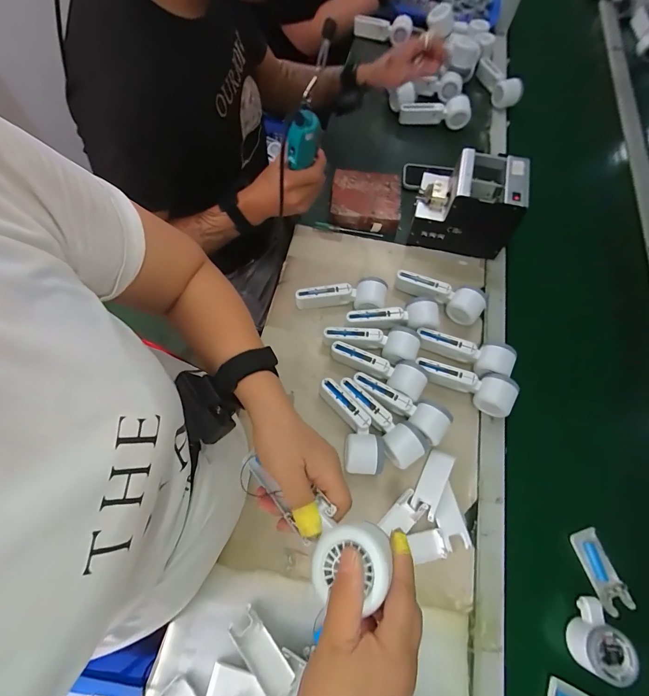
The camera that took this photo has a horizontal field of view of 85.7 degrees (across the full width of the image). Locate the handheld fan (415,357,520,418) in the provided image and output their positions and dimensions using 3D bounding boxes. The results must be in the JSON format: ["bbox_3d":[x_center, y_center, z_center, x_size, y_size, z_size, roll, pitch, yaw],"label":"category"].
[{"bbox_3d":[0.237,0.056,0.595,0.166,0.054,0.056,27,68,8],"label":"handheld fan"}]

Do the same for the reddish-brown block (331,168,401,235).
[{"bbox_3d":[0.091,-0.320,0.765,0.146,0.047,0.129,9,67,1],"label":"reddish-brown block"}]

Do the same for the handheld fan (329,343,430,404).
[{"bbox_3d":[0.091,0.032,0.606,0.167,0.050,0.050,27,68,8],"label":"handheld fan"}]

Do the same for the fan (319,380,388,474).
[{"bbox_3d":[0.041,0.126,0.567,0.068,0.045,0.163,-25,71,-13],"label":"fan"}]

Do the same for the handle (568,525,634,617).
[{"bbox_3d":[0.399,0.321,0.505,0.044,0.016,0.103,-10,68,-7],"label":"handle"}]

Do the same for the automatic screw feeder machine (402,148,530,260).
[{"bbox_3d":[0.277,-0.282,0.694,0.182,0.155,0.122,14,67,3],"label":"automatic screw feeder machine"}]

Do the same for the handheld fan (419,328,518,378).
[{"bbox_3d":[0.245,0.007,0.618,0.165,0.047,0.056,19,67,19],"label":"handheld fan"}]

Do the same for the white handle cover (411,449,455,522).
[{"bbox_3d":[0.169,0.210,0.548,0.038,0.010,0.100,26,68,8],"label":"white handle cover"}]

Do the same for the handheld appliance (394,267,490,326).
[{"bbox_3d":[0.216,-0.103,0.663,0.169,0.053,0.053,26,68,8],"label":"handheld appliance"}]

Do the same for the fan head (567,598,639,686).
[{"bbox_3d":[0.363,0.382,0.456,0.058,0.044,0.080,26,68,8],"label":"fan head"}]

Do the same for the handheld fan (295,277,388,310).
[{"bbox_3d":[0.032,-0.101,0.664,0.164,0.053,0.055,8,67,0],"label":"handheld fan"}]

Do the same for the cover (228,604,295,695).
[{"bbox_3d":[-0.083,0.395,0.450,0.041,0.014,0.101,-39,58,-17],"label":"cover"}]

